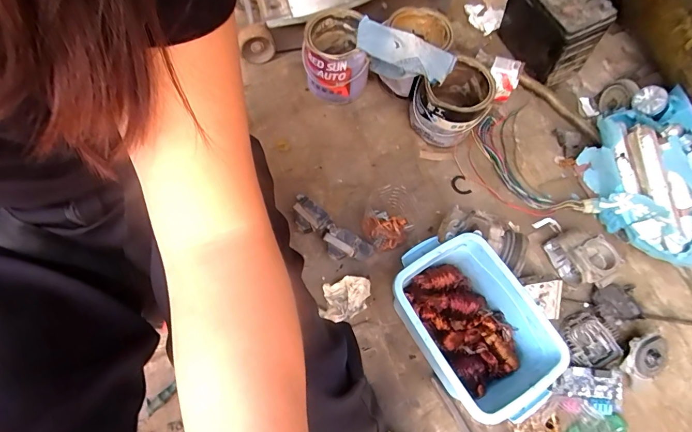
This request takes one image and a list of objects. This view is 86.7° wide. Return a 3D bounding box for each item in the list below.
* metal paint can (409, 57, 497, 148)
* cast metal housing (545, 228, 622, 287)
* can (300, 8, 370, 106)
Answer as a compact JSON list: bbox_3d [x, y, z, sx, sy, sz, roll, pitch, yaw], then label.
[{"bbox_3d":[0.251,-0.275,0.896,0.171,0.154,0.161,0,69,-1],"label":"metal paint can"},{"bbox_3d":[0.519,0.093,0.803,0.110,0.072,0.132,-20,70,-6],"label":"cast metal housing"},{"bbox_3d":[-0.025,-0.406,0.916,0.154,0.172,0.179,-1,69,-2],"label":"can"}]

